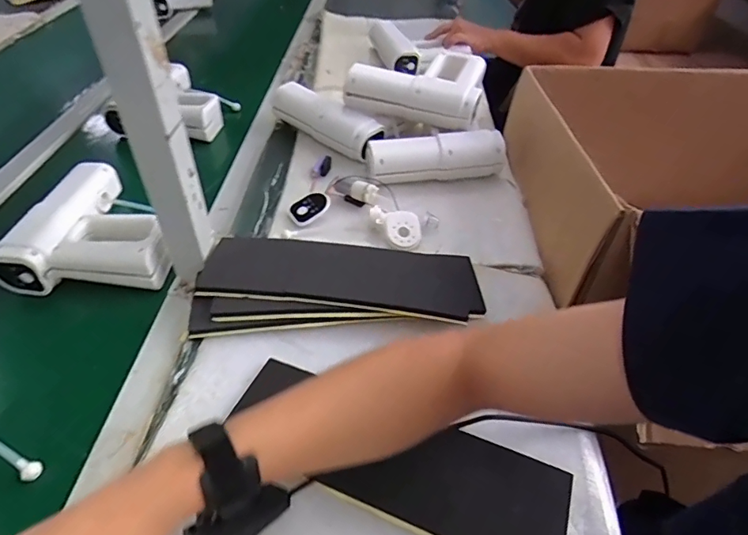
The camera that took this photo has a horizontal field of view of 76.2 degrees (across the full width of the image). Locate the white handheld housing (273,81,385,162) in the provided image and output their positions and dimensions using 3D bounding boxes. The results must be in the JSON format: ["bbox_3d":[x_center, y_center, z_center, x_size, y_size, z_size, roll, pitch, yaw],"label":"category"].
[{"bbox_3d":[-0.079,-0.247,0.803,0.221,0.062,0.056,31,51,27],"label":"white handheld housing"}]

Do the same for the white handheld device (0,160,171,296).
[{"bbox_3d":[-0.342,-0.059,0.608,0.181,0.060,0.203,-2,44,-4],"label":"white handheld device"}]

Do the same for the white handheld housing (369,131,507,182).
[{"bbox_3d":[0.100,-0.174,0.733,0.215,0.036,0.062,-6,44,-8],"label":"white handheld housing"}]

